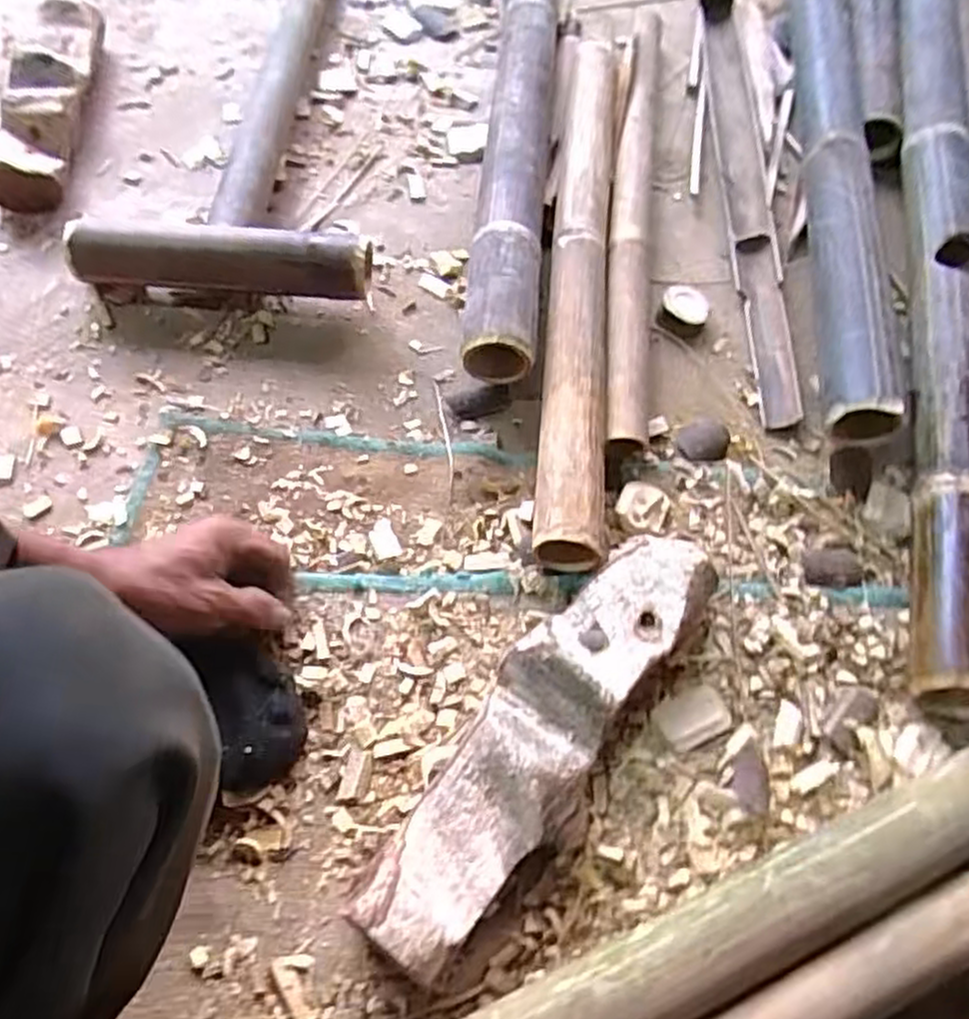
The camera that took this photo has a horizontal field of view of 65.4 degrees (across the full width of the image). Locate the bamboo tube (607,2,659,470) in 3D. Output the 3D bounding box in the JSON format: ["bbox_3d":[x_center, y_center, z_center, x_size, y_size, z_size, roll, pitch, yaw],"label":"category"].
[{"bbox_3d":[0.158,-0.342,0.801,0.064,0.042,0.672,8,61,1],"label":"bamboo tube"}]

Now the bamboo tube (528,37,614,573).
[{"bbox_3d":[0.094,-0.267,0.744,0.064,0.059,0.701,6,61,0],"label":"bamboo tube"}]

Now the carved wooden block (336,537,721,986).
[{"bbox_3d":[0.041,0.145,0.508,0.085,0.061,0.322,34,65,15],"label":"carved wooden block"}]

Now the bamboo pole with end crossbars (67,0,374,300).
[{"bbox_3d":[-0.206,-0.562,0.875,0.250,0.068,0.844,5,61,-1],"label":"bamboo pole with end crossbars"}]

